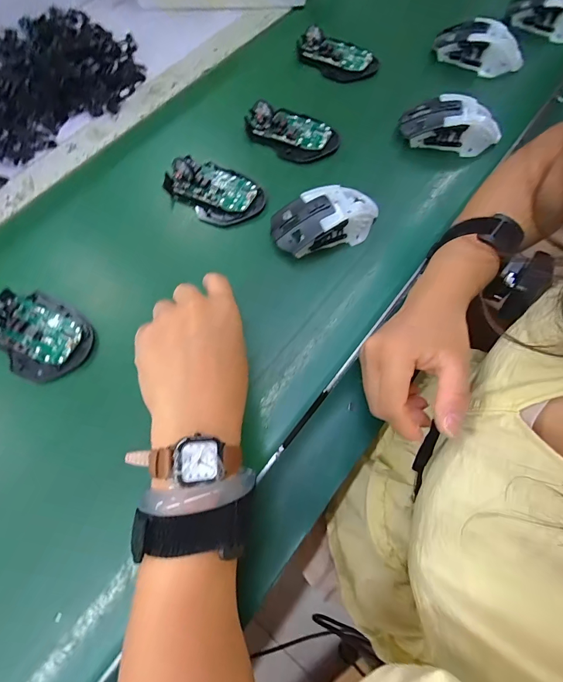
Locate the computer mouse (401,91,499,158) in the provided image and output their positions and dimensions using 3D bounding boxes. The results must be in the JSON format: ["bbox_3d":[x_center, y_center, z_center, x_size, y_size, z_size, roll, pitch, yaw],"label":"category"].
[{"bbox_3d":[0.196,-0.251,0.392,0.109,0.039,0.048,11,69,6],"label":"computer mouse"}]

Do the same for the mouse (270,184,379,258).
[{"bbox_3d":[0.046,-0.126,0.341,0.112,0.035,0.055,-22,69,-7],"label":"mouse"}]

